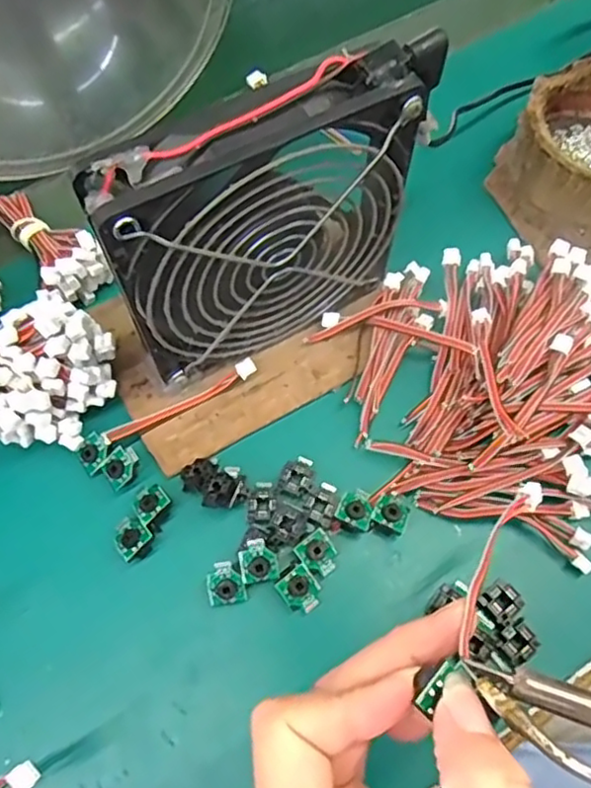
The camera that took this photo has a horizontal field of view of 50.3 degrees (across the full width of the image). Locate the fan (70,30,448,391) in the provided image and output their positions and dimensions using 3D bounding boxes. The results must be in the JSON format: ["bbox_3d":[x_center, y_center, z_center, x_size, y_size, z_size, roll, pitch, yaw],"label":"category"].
[{"bbox_3d":[-0.010,-0.062,0.252,0.124,0.129,0.031,-29,70,-13],"label":"fan"}]

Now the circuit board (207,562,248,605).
[{"bbox_3d":[-0.028,0.077,0.255,0.015,0.008,0.016,-11,67,-6],"label":"circuit board"}]

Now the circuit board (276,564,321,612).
[{"bbox_3d":[0.002,0.079,0.255,0.015,0.004,0.019,-39,93,-19],"label":"circuit board"}]

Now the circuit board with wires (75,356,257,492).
[{"bbox_3d":[-0.058,0.007,0.284,0.030,0.013,0.084,41,72,16],"label":"circuit board with wires"}]

